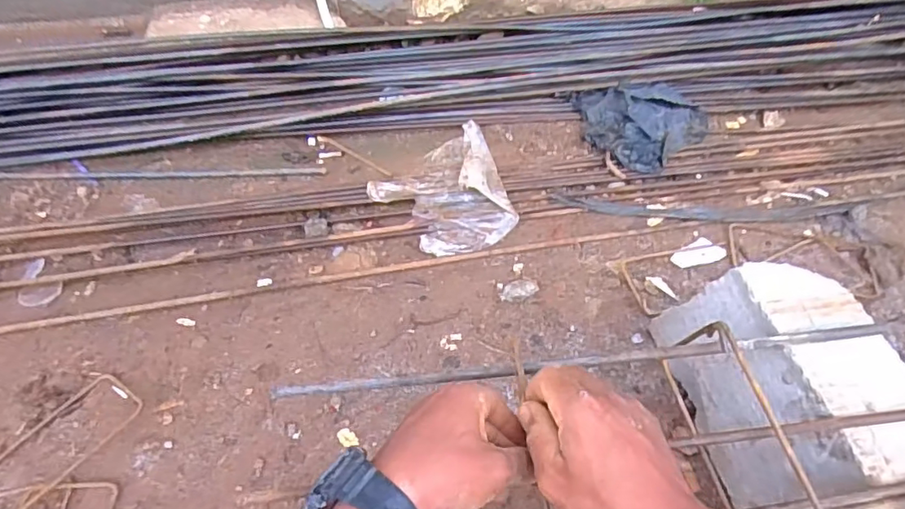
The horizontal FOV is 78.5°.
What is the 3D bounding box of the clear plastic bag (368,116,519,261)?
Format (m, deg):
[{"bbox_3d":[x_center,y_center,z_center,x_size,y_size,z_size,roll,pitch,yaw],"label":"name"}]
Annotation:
[{"bbox_3d":[0.009,-0.099,0.844,0.207,0.030,0.196,-38,64,-24],"label":"clear plastic bag"}]

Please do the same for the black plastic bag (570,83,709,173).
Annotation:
[{"bbox_3d":[0.333,-0.220,0.944,0.220,0.028,0.184,-6,55,-5],"label":"black plastic bag"}]

